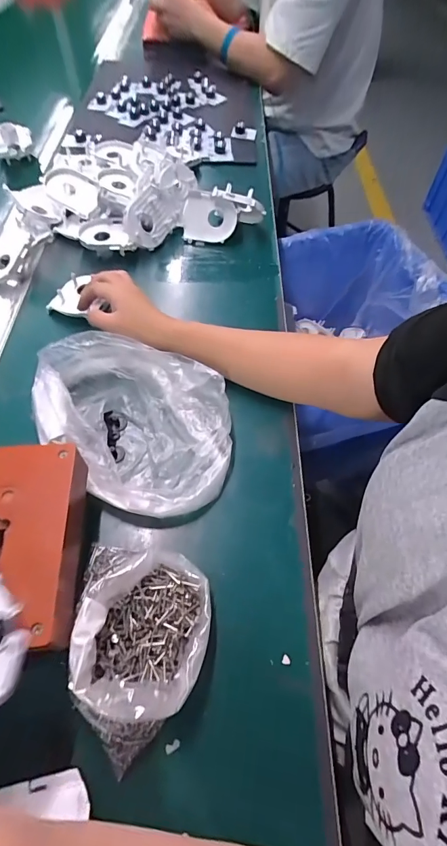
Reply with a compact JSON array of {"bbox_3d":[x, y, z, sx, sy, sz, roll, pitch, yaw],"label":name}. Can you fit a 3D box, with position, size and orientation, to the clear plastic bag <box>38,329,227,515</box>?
[{"bbox_3d":[-0.094,-0.006,0.404,0.223,0.053,0.161,27,61,14],"label":"clear plastic bag"}]

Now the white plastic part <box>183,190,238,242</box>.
[{"bbox_3d":[-0.021,-0.310,0.600,0.080,0.063,0.020,11,29,7],"label":"white plastic part"}]

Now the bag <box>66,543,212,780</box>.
[{"bbox_3d":[-0.059,0.160,0.304,0.102,0.049,0.148,-6,58,-6],"label":"bag"}]

